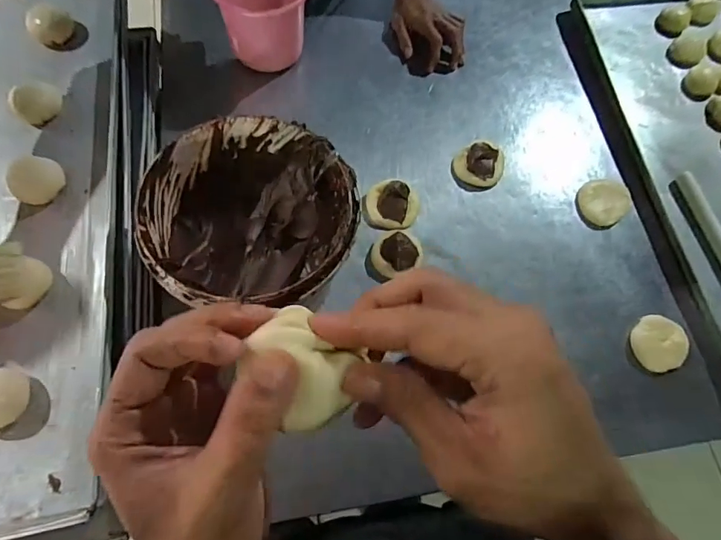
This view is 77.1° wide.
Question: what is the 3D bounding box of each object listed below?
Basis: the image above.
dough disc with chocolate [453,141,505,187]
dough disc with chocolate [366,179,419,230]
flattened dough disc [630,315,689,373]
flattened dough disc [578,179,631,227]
[{"bbox_3d":[0.183,-0.163,0.687,0.072,0.036,0.073,1,69,-3],"label":"dough disc with chocolate"},{"bbox_3d":[0.047,-0.094,0.655,0.074,0.028,0.070,1,69,-3],"label":"dough disc with chocolate"},{"bbox_3d":[0.394,0.097,0.594,0.064,0.012,0.068,1,69,-3],"label":"flattened dough disc"},{"bbox_3d":[0.364,-0.106,0.674,0.082,0.028,0.071,-38,76,-16],"label":"flattened dough disc"}]

